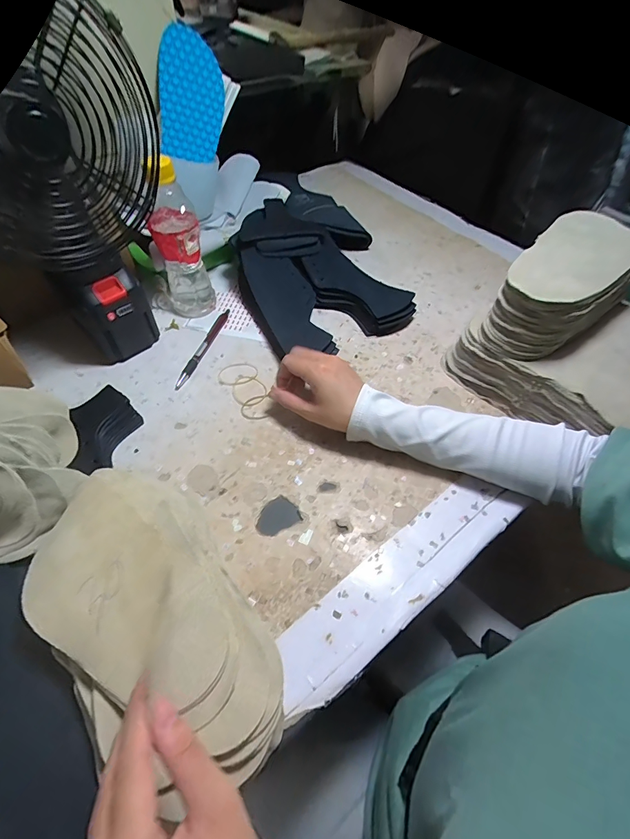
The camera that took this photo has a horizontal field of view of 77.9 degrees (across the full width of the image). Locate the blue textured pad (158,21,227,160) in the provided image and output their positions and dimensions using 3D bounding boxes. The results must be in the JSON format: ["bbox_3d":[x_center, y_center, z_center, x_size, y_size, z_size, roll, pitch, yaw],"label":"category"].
[{"bbox_3d":[-0.181,-0.474,0.574,0.089,0.155,0.009,1,23,-16],"label":"blue textured pad"}]

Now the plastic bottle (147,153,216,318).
[{"bbox_3d":[-0.164,-0.212,0.478,0.058,0.196,0.059,-14,57,-11],"label":"plastic bottle"}]

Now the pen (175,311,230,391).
[{"bbox_3d":[-0.145,-0.098,0.511,0.013,0.008,0.149,15,56,9],"label":"pen"}]

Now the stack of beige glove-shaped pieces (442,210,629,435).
[{"bbox_3d":[0.306,-0.092,0.432,0.201,0.145,0.216,-33,61,-22],"label":"stack of beige glove-shaped pieces"}]

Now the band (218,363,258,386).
[{"bbox_3d":[-0.097,-0.059,0.489,0.050,0.004,0.035,-14,57,-11],"label":"band"}]

